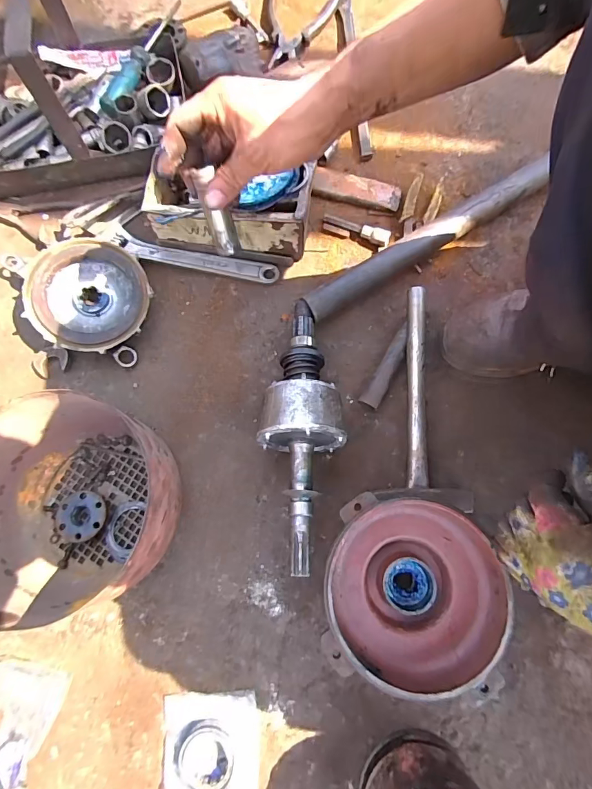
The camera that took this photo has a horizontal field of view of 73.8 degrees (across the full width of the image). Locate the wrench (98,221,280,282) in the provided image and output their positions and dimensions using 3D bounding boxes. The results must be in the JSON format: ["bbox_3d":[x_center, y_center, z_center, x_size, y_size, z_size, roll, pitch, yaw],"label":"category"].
[{"bbox_3d":[-0.145,-0.194,0.546,0.242,0.026,0.035,14,76,4],"label":"wrench"}]

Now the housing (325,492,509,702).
[{"bbox_3d":[0.117,0.190,0.412,0.170,0.082,0.179,0,75,0],"label":"housing"}]

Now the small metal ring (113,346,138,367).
[{"bbox_3d":[-0.224,-0.050,0.518,0.028,0.007,0.028,-4,98,-26],"label":"small metal ring"}]

